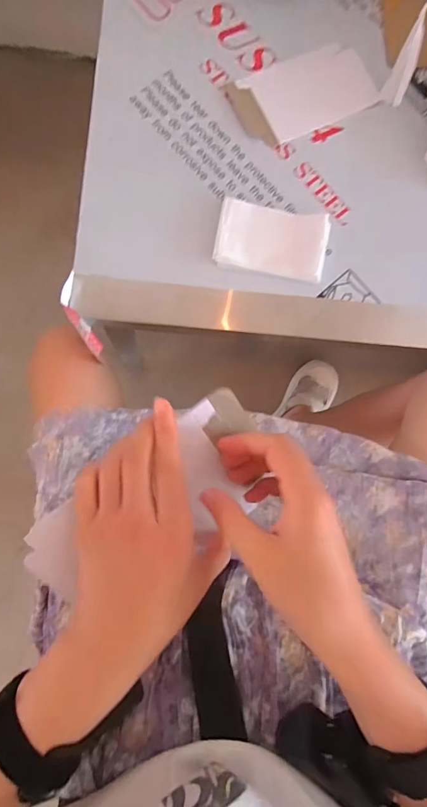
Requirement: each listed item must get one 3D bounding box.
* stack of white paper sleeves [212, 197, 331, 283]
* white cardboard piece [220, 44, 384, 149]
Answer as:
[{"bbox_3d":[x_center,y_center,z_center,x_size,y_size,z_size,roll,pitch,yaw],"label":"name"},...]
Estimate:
[{"bbox_3d":[0.071,-0.199,0.497,0.134,0.018,0.080,10,82,-3],"label":"stack of white paper sleeves"},{"bbox_3d":[0.118,-0.406,0.532,0.185,0.005,0.104,-26,86,-7],"label":"white cardboard piece"}]

